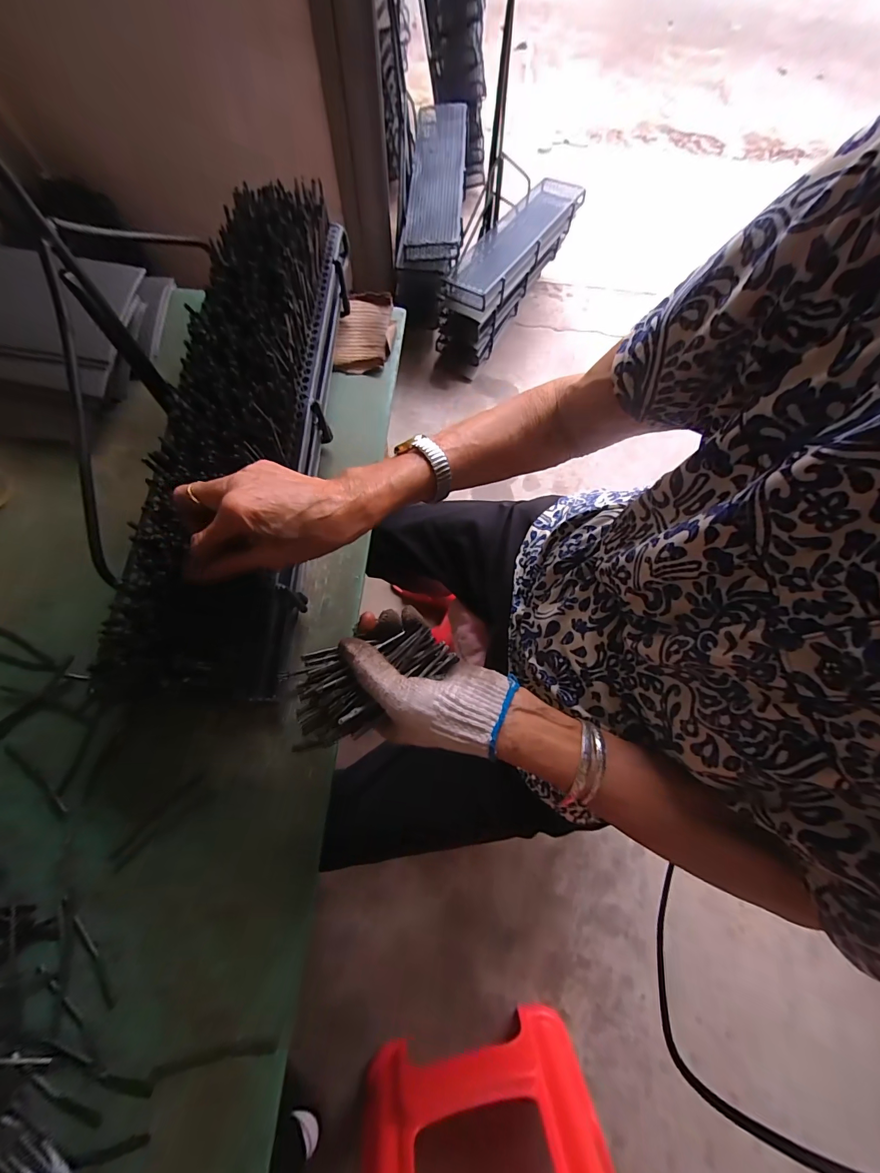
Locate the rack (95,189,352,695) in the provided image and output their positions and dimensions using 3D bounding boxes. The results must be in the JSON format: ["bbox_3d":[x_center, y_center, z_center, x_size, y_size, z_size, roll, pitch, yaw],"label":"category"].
[{"bbox_3d":[-0.194,-0.170,0.436,0.139,0.109,0.575,3,72,0],"label":"rack"}]

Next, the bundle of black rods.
[{"bbox_3d":[-0.054,0.070,0.310,0.128,0.031,0.063,-25,73,-11],"label":"bundle of black rods"}]

